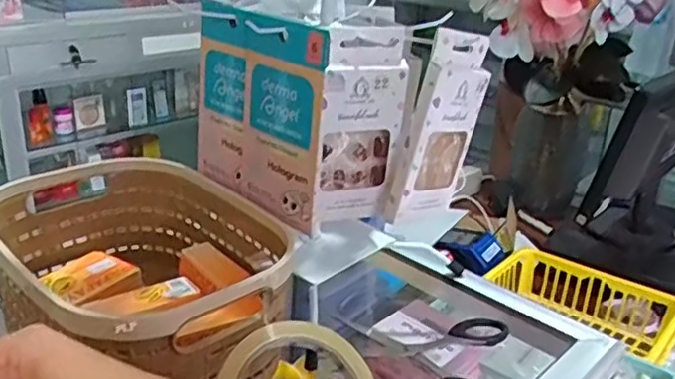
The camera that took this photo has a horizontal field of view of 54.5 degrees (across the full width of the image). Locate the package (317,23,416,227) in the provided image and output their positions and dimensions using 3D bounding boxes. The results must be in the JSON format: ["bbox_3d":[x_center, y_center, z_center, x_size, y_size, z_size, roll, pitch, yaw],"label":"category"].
[{"bbox_3d":[0.021,-0.044,0.467,0.060,0.138,0.028,3,24,-4],"label":"package"}]

